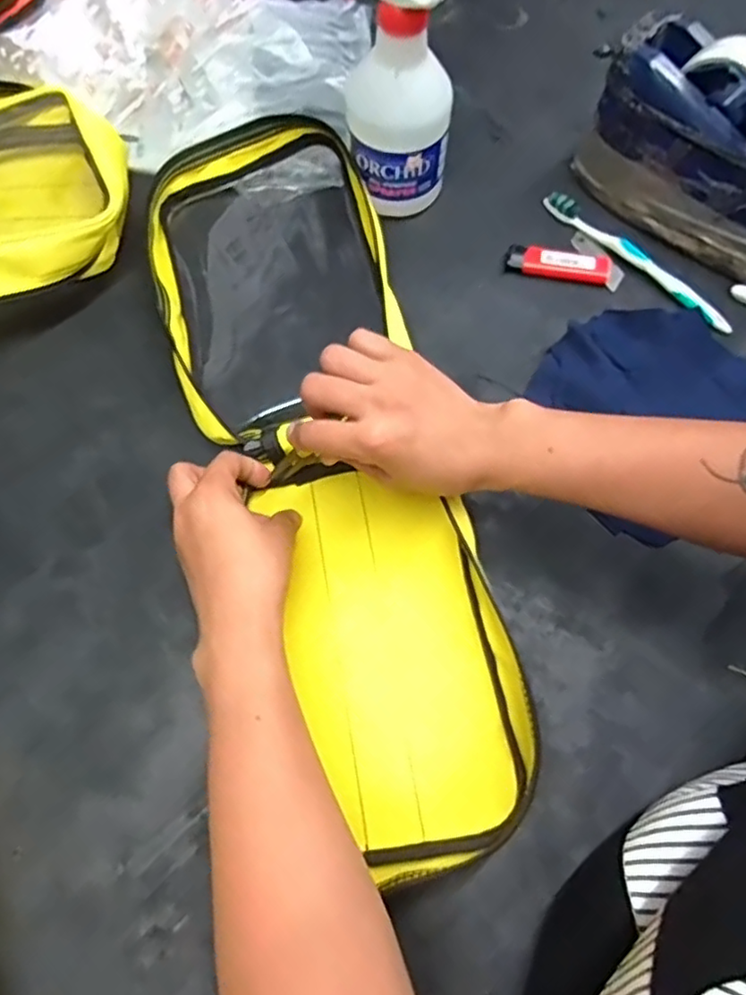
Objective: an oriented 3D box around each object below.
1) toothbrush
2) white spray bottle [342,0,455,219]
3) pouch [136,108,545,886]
[{"bbox_3d":[0.208,-0.188,0.511,0.014,0.014,0.176,-41,76,-15],"label":"toothbrush"},{"bbox_3d":[0.018,-0.293,0.458,0.078,0.184,0.064,7,70,1],"label":"white spray bottle"},{"bbox_3d":[-0.030,-0.041,0.448,0.167,0.049,0.526,-18,71,-8],"label":"pouch"}]

